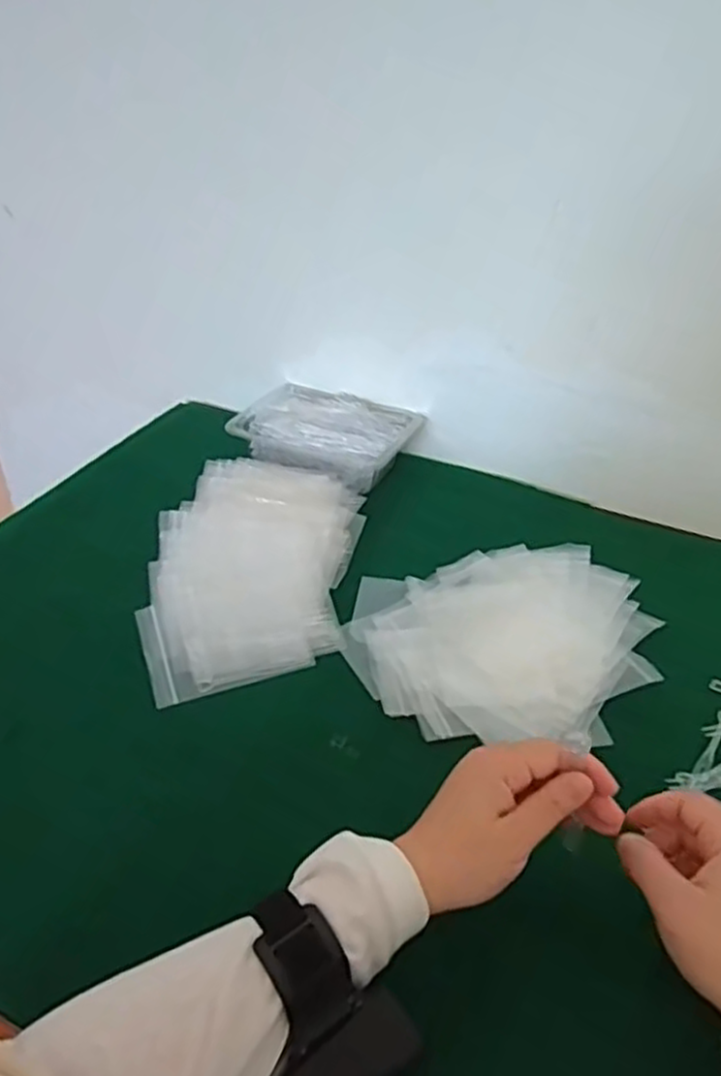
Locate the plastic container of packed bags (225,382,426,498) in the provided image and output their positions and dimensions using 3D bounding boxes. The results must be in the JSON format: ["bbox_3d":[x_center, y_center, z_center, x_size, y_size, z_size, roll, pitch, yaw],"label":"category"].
[{"bbox_3d":[-0.039,-0.110,0.809,0.176,0.042,0.125,19,41,21],"label":"plastic container of packed bags"}]

